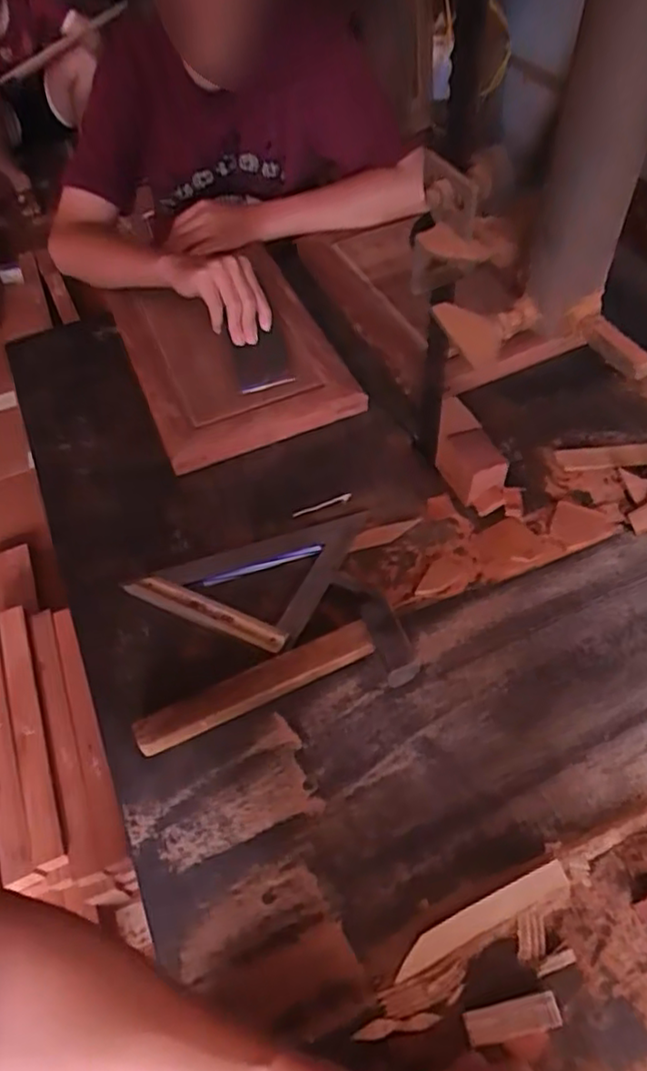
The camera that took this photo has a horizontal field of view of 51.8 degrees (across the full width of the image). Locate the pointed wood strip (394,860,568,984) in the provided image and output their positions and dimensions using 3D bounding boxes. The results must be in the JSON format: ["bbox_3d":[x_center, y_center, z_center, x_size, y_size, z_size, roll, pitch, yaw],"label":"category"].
[{"bbox_3d":[0.115,0.278,0.484,0.141,0.004,0.022,-21,82,-14],"label":"pointed wood strip"}]

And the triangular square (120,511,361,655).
[{"bbox_3d":[-0.073,0.020,0.681,0.169,0.025,0.179,19,58,16],"label":"triangular square"}]

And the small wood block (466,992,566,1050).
[{"bbox_3d":[0.125,0.320,0.440,0.061,0.011,0.020,-20,55,6],"label":"small wood block"}]

